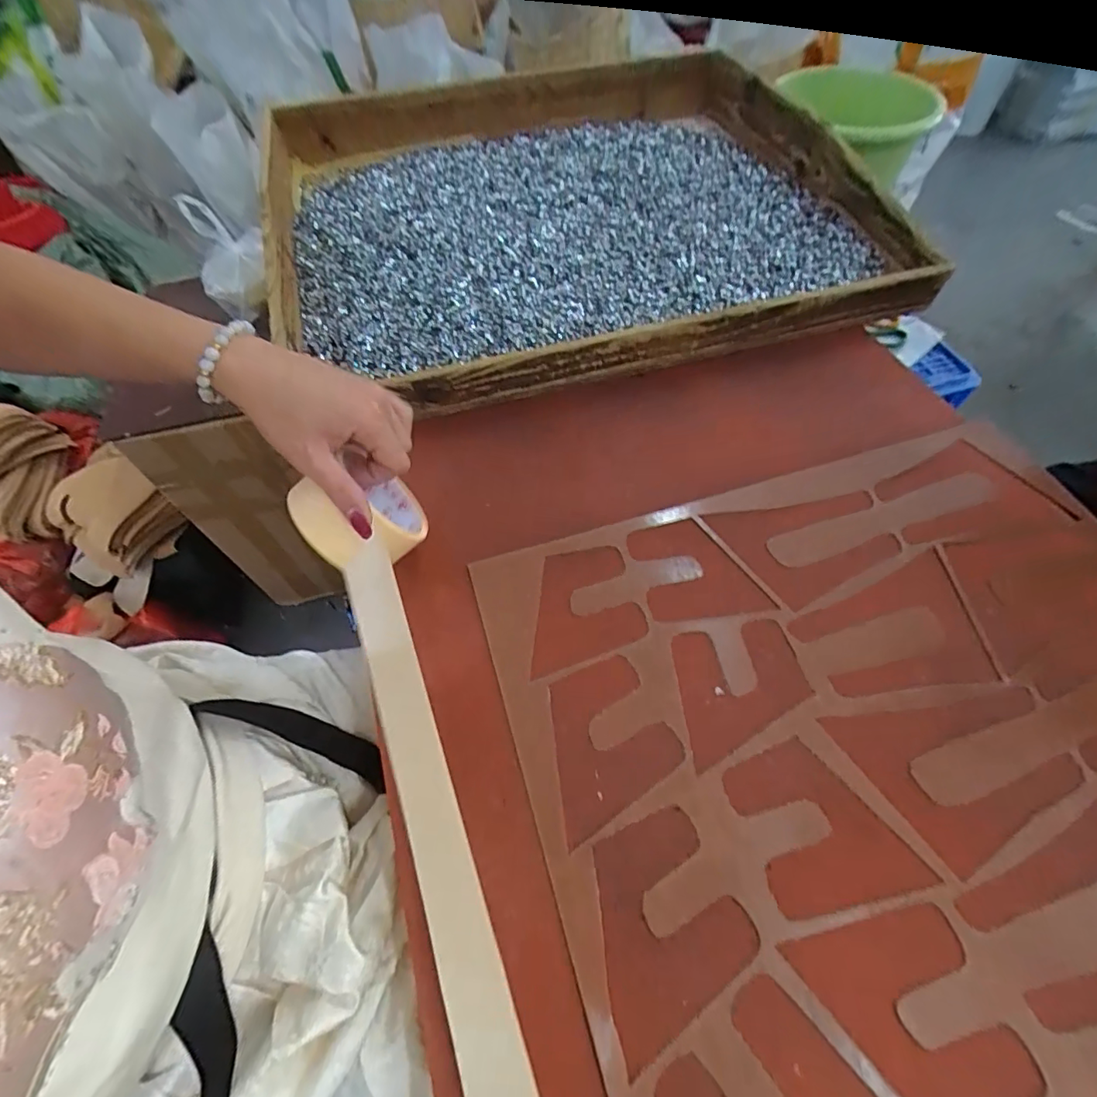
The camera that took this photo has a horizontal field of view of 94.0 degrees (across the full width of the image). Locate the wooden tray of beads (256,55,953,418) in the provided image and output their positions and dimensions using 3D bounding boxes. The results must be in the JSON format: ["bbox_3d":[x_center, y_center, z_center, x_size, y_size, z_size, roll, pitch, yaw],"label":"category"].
[{"bbox_3d":[0.024,-0.467,0.699,0.720,0.088,0.660,-15,59,-6],"label":"wooden tray of beads"}]

